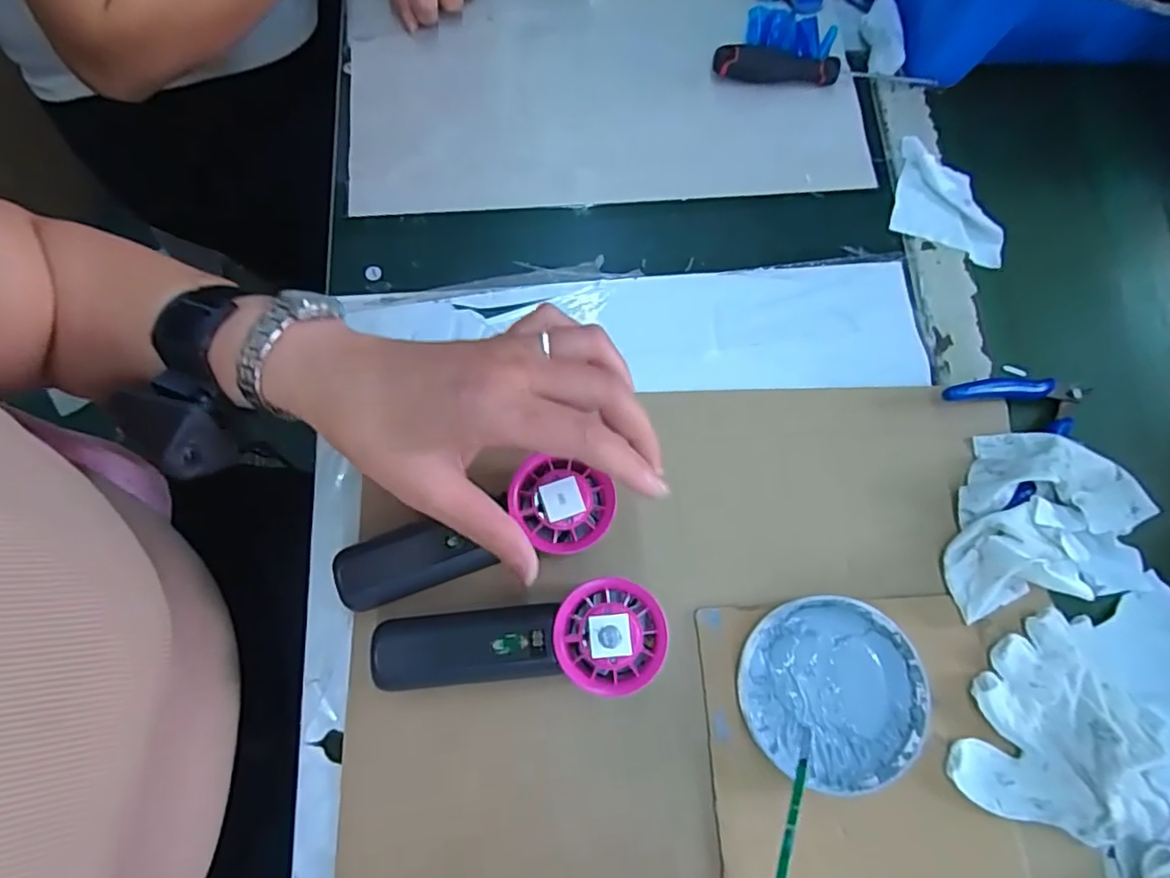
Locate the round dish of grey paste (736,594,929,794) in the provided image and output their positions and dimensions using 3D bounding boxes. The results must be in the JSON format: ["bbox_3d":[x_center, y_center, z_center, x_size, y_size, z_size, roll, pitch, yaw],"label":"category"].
[{"bbox_3d":[0.138,0.142,0.345,0.099,0.017,0.098,0,75,-1],"label":"round dish of grey paste"}]

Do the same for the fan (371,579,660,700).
[{"bbox_3d":[-0.036,0.112,0.332,0.150,0.056,0.052,-7,75,-3],"label":"fan"}]

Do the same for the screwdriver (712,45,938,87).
[{"bbox_3d":[0.178,-0.275,0.456,0.164,0.017,0.017,5,75,1],"label":"screwdriver"}]

